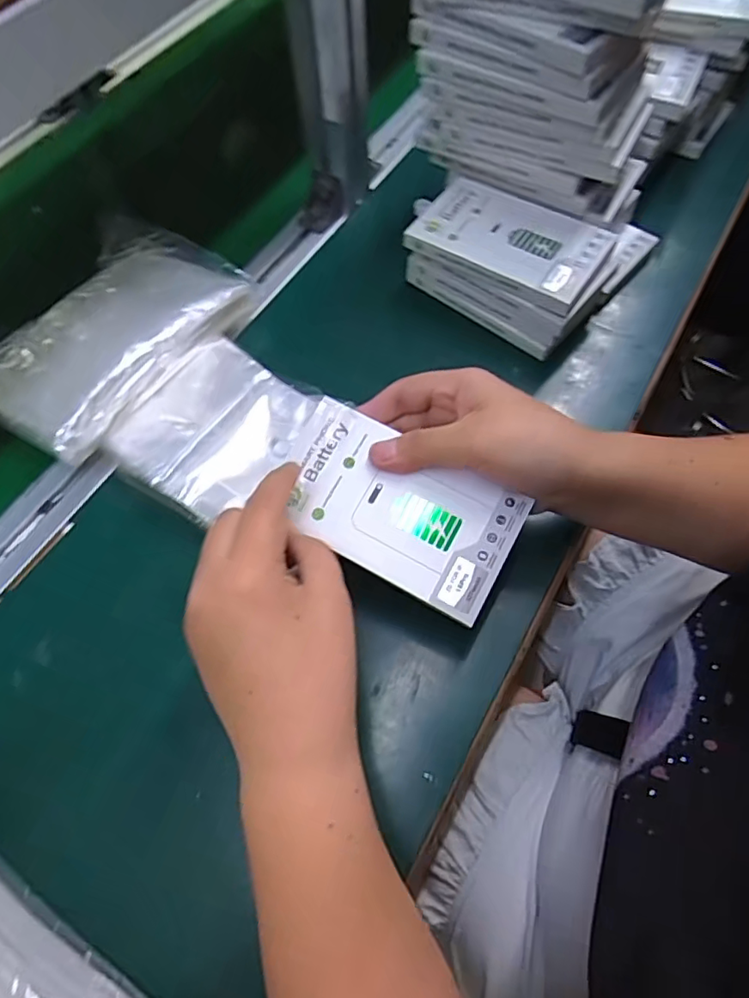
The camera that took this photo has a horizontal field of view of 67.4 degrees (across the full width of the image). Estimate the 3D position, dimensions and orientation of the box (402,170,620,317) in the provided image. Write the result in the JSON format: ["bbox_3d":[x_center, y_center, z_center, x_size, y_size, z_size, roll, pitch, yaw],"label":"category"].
[{"bbox_3d":[0.098,-0.190,0.416,0.134,0.018,0.078,29,68,17],"label":"box"}]

